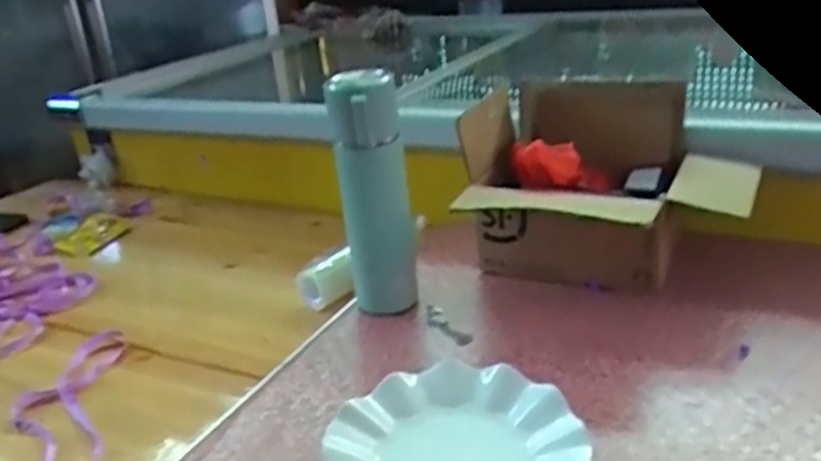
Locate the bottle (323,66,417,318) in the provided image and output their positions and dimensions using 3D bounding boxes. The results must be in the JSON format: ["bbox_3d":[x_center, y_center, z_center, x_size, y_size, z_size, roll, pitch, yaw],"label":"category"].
[{"bbox_3d":[-0.034,-0.022,0.704,0.066,0.253,0.058,-7,24,-1],"label":"bottle"}]

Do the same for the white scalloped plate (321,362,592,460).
[{"bbox_3d":[0.032,0.163,0.529,0.177,0.026,0.176,-5,24,2],"label":"white scalloped plate"}]

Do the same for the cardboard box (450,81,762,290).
[{"bbox_3d":[0.194,-0.034,0.732,0.262,0.183,0.205,6,26,25],"label":"cardboard box"}]

